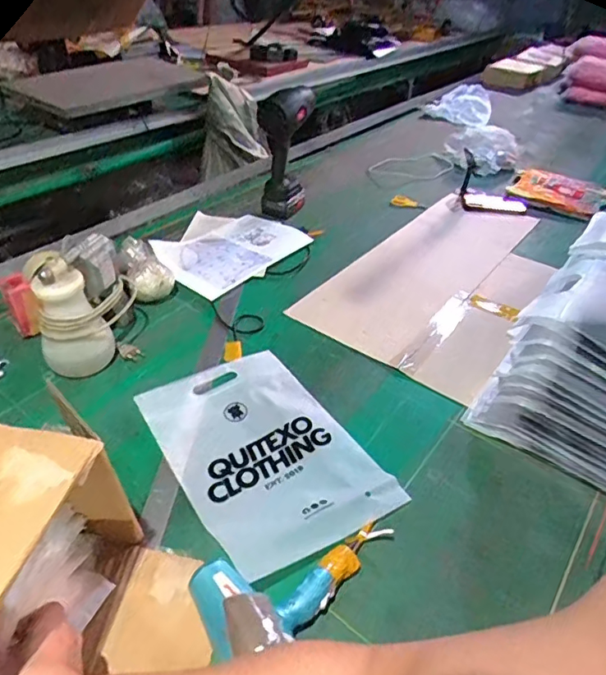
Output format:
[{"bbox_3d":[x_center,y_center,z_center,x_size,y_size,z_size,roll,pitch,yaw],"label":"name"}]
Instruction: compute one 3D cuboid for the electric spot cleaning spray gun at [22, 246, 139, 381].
[{"bbox_3d":[-0.353,-0.061,0.841,0.095,0.192,0.166,7,40,5],"label":"electric spot cleaning spray gun"}]

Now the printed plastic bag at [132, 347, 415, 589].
[{"bbox_3d":[-0.058,0.147,0.739,0.245,0.030,0.363,-22,46,-28],"label":"printed plastic bag"}]

